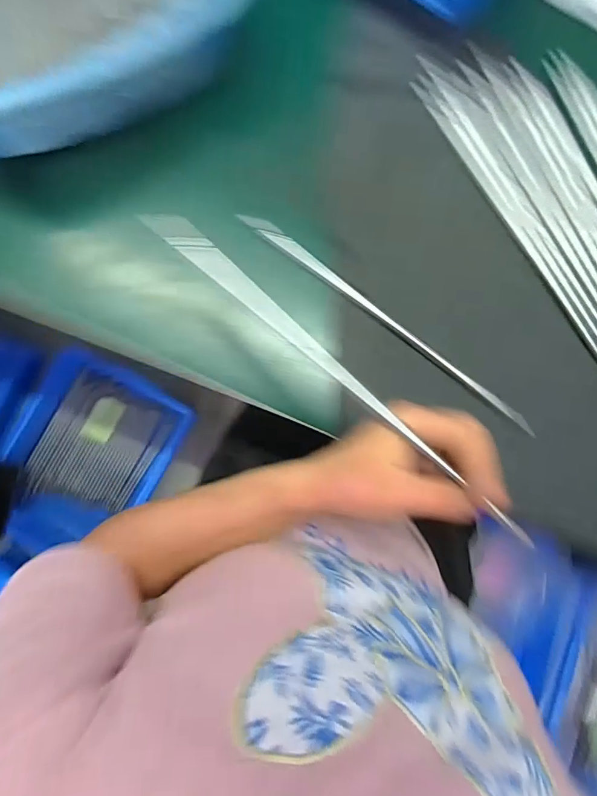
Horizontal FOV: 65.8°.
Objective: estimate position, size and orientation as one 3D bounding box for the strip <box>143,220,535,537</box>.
[{"bbox_3d":[0.027,-0.010,0.262,0.281,0.006,0.016,41,85,-3],"label":"strip"}]

